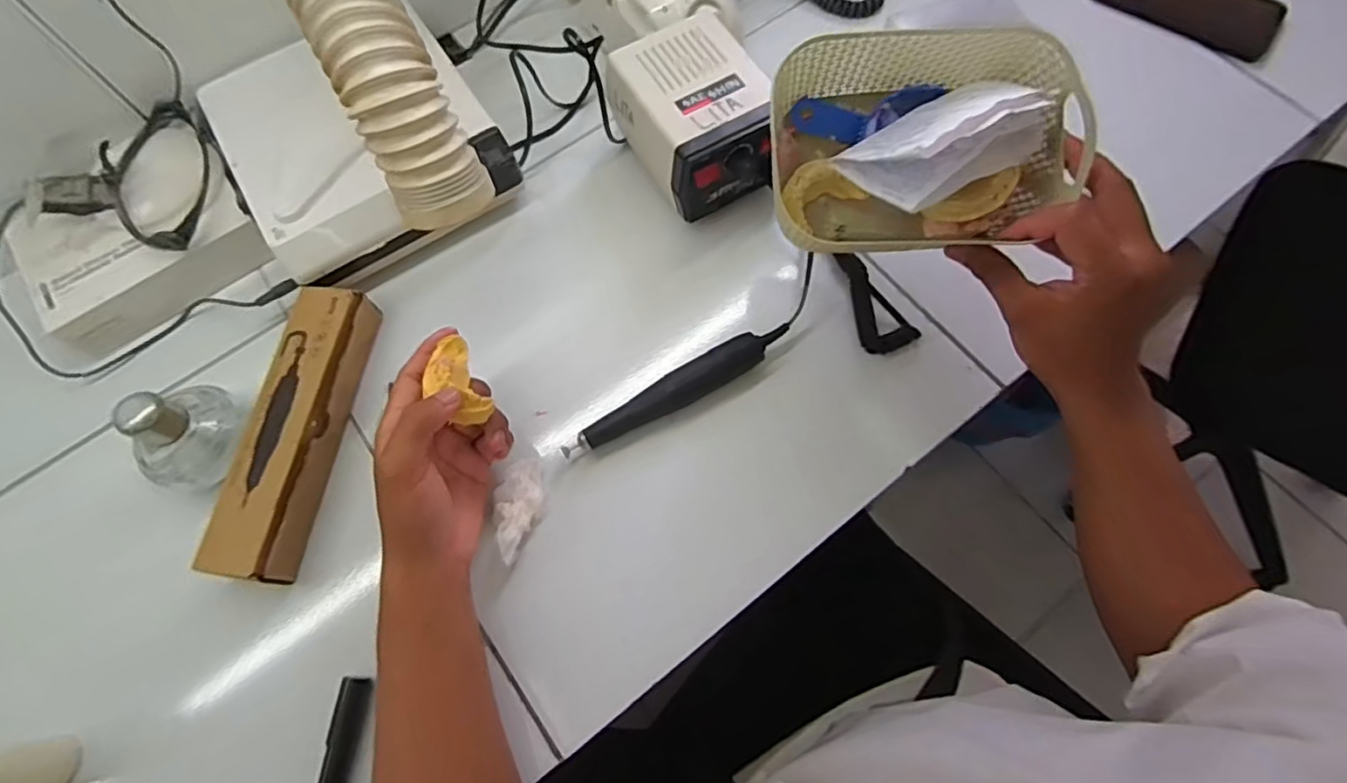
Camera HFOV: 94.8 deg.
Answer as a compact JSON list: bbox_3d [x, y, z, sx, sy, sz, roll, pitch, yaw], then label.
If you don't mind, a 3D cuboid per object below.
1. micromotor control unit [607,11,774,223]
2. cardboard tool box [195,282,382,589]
[{"bbox_3d":[0.017,-0.215,0.503,0.108,0.080,0.135,-27,70,-8],"label":"micromotor control unit"},{"bbox_3d":[-0.272,0.025,0.447,0.054,0.035,0.208,7,69,5],"label":"cardboard tool box"}]

